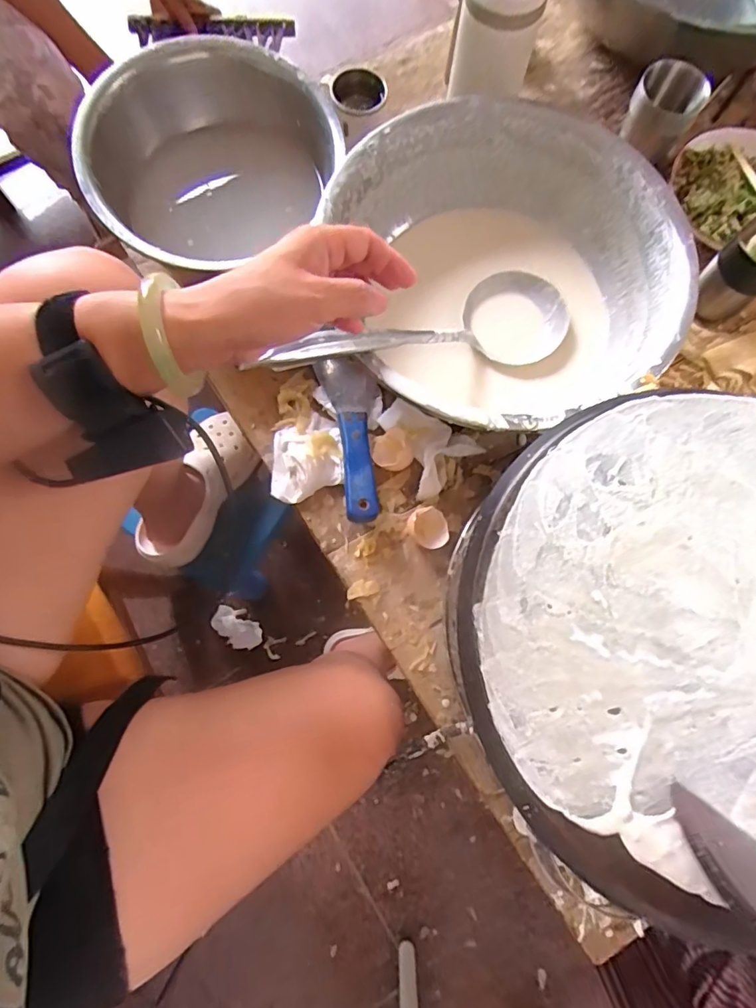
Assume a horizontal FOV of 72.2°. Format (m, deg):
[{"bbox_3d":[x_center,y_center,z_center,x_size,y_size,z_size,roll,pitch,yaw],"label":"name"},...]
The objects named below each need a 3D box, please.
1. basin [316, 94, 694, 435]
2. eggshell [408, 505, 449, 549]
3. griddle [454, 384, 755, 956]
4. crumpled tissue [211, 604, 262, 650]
[{"bbox_3d":[0.131,-0.235,0.540,0.321,0.113,0.336,0,76,-2],"label":"basin"},{"bbox_3d":[0.051,0.026,0.526,0.035,0.022,0.043,-27,78,-8],"label":"eggshell"},{"bbox_3d":[0.243,0.088,0.371,0.359,0.026,0.352,0,76,-2],"label":"griddle"},{"bbox_3d":[-0.266,0.232,0.973,0.098,0.026,0.061,43,79,8],"label":"crumpled tissue"}]

